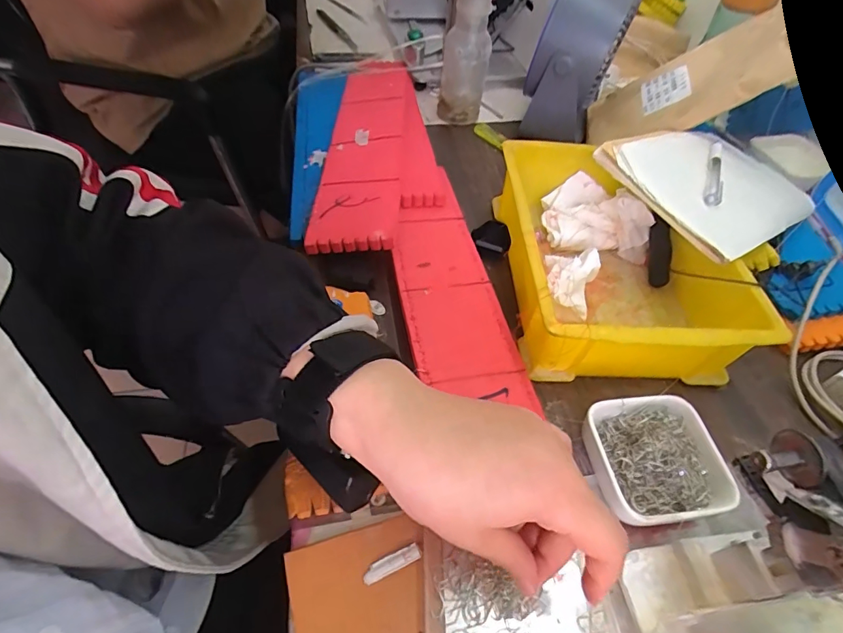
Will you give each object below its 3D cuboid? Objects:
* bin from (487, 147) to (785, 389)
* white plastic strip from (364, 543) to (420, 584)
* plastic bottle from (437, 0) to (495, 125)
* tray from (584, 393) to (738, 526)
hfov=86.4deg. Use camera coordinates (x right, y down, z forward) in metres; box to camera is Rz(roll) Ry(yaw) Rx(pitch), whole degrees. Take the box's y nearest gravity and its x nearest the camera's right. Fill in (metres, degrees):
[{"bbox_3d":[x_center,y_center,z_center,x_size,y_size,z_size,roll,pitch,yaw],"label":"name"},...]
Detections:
[{"bbox_3d":[0.168,-0.063,0.411,0.176,0.076,0.258,1,52,-3],"label":"bin"},{"bbox_3d":[-0.018,0.147,0.267,0.035,0.004,0.010,-19,56,-18],"label":"white plastic strip"},{"bbox_3d":[0.056,-0.334,0.543,0.056,0.197,0.050,7,50,0],"label":"plastic bottle"},{"bbox_3d":[0.157,0.097,0.307,0.087,0.032,0.081,-5,52,-9],"label":"tray"}]

